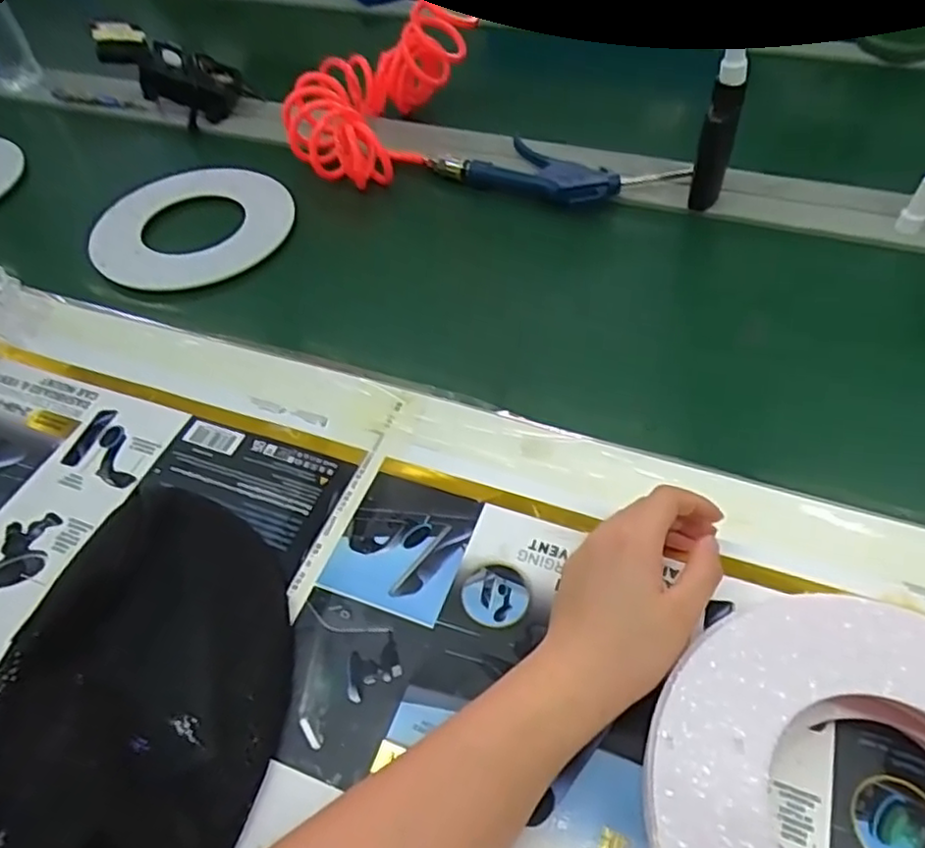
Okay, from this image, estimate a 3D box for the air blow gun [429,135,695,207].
[{"bbox_3d":[0.095,-0.257,0.679,0.244,0.022,0.096,16,54,16],"label":"air blow gun"}]

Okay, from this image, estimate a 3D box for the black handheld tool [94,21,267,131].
[{"bbox_3d":[-0.346,-0.417,0.802,0.169,0.053,0.082,22,50,-15],"label":"black handheld tool"}]

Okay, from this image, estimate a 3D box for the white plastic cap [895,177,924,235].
[{"bbox_3d":[0.405,-0.192,0.594,0.020,0.055,0.019,-2,51,2],"label":"white plastic cap"}]

